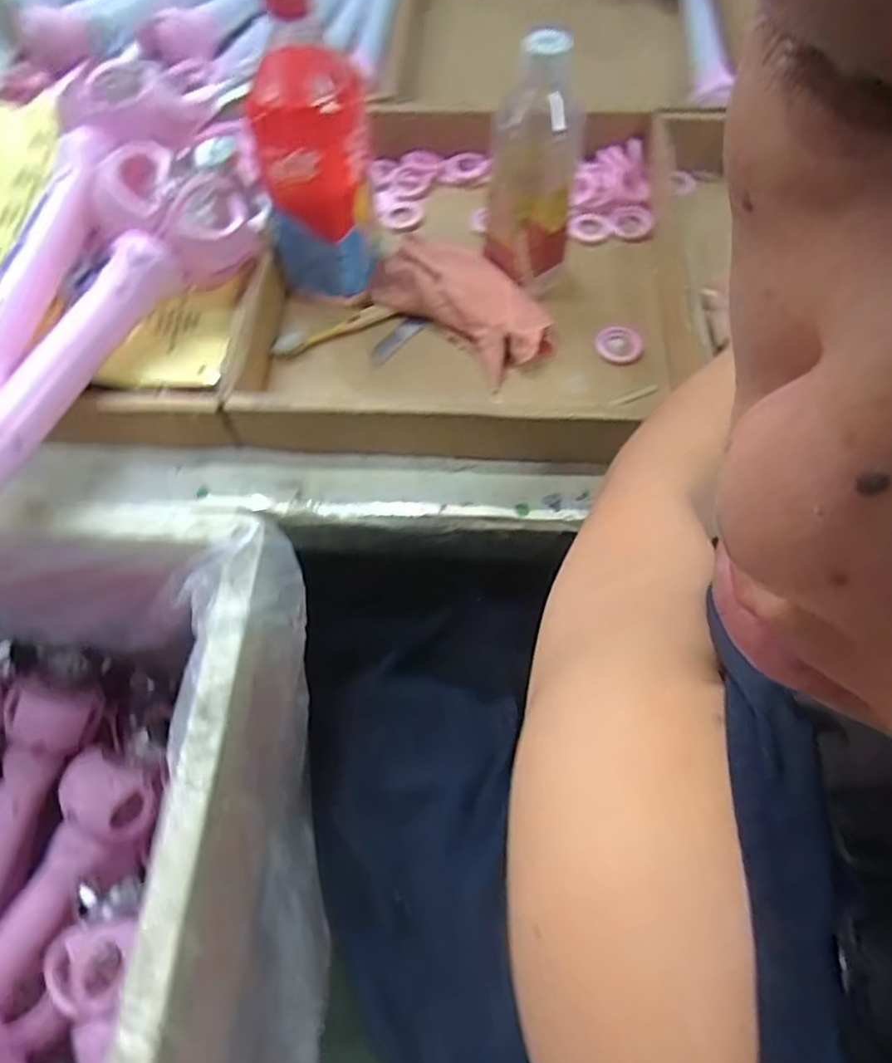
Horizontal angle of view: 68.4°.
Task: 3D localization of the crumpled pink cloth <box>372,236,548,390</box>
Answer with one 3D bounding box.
[{"bbox_3d":[0.015,-0.200,0.561,0.170,0.023,0.091,38,69,18],"label":"crumpled pink cloth"}]

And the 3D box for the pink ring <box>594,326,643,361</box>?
[{"bbox_3d":[0.143,-0.156,0.544,0.039,0.013,0.029,19,65,10],"label":"pink ring"}]

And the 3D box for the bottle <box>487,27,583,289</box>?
[{"bbox_3d":[0.067,-0.272,0.501,0.065,0.172,0.053,6,63,3],"label":"bottle"}]

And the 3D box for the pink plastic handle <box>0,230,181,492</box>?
[{"bbox_3d":[-0.263,-0.100,0.433,0.037,0.033,0.256,22,65,11],"label":"pink plastic handle"}]

